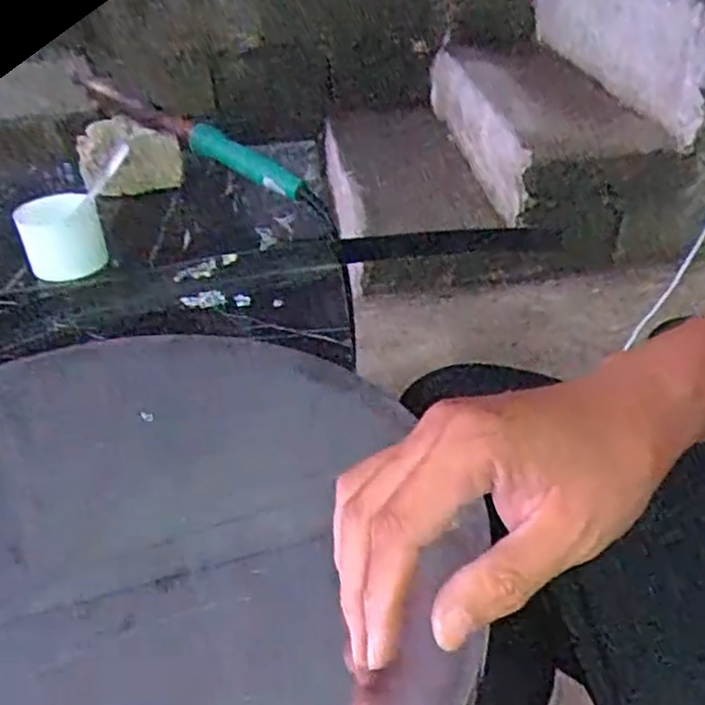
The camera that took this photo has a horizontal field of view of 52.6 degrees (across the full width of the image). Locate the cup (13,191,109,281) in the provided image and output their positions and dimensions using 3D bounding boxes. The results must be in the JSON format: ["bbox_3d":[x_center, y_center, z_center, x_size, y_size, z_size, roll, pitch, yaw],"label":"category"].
[{"bbox_3d":[-0.239,-0.096,0.590,0.064,0.055,0.058,-18,38,-22],"label":"cup"}]

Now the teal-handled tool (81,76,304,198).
[{"bbox_3d":[-0.152,-0.213,0.692,0.265,0.032,0.033,30,47,22],"label":"teal-handled tool"}]

